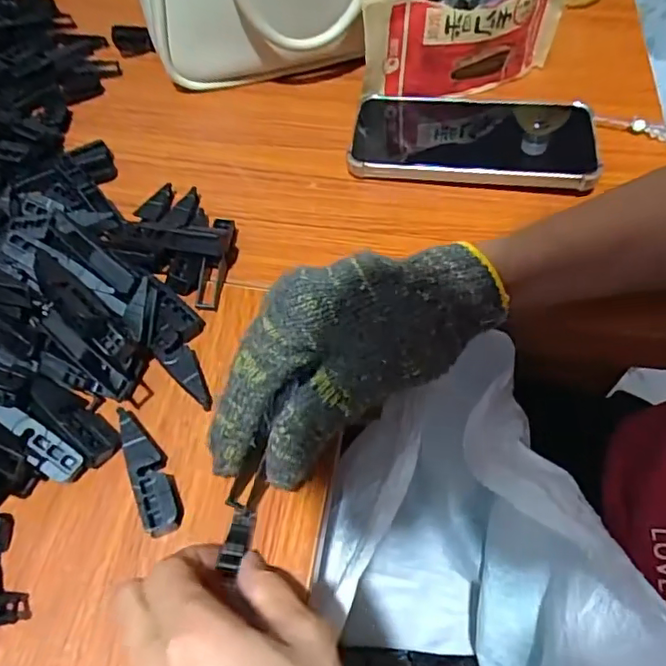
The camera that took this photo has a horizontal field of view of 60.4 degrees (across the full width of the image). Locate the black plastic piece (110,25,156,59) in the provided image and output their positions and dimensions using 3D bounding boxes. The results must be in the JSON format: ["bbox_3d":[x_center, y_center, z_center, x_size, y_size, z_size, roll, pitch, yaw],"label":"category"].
[{"bbox_3d":[-0.169,-0.248,0.483,0.031,0.023,0.013,-8,57,-6],"label":"black plastic piece"}]

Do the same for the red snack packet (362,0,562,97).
[{"bbox_3d":[0.100,-0.221,0.431,0.156,0.086,0.039,-25,60,-16],"label":"red snack packet"}]

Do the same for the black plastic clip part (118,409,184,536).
[{"bbox_3d":[-0.089,0.067,0.278,0.018,0.013,0.064,-20,59,-14],"label":"black plastic clip part"}]

